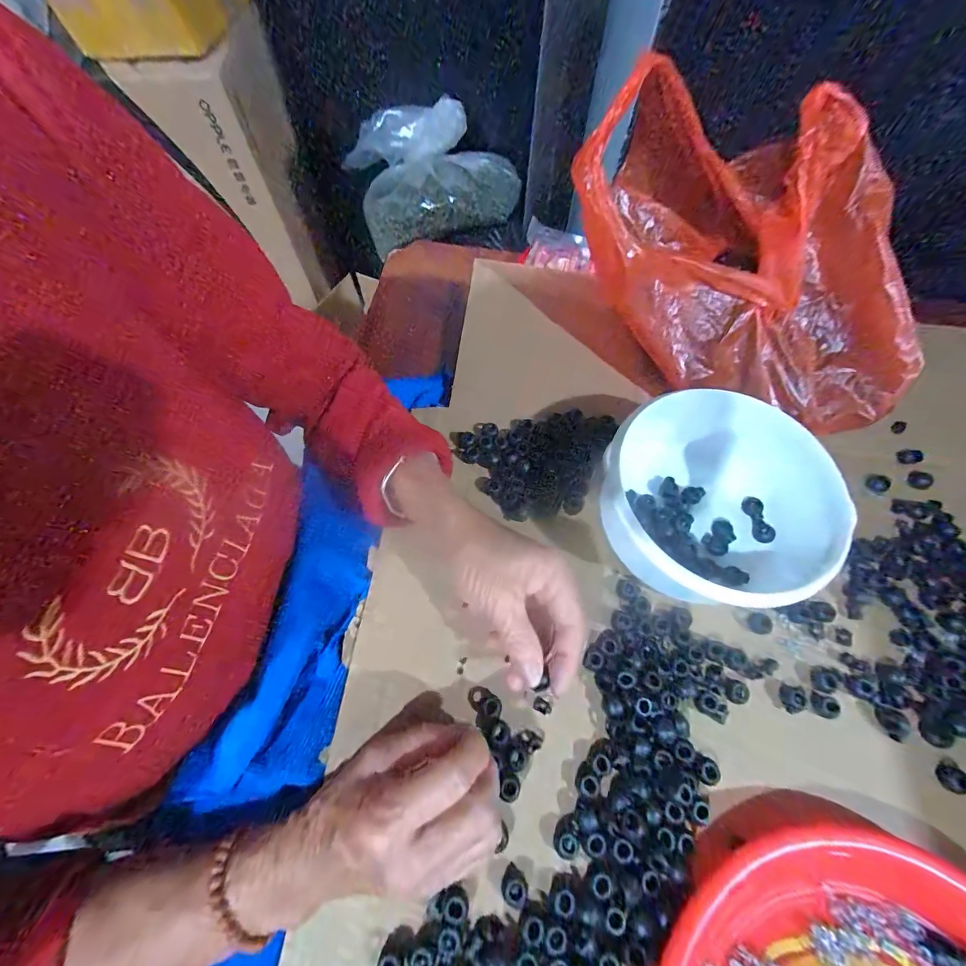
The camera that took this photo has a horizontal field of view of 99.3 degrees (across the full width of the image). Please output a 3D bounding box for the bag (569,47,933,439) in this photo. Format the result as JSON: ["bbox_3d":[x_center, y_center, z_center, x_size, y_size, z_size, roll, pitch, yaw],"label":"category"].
[{"bbox_3d":[0.237,-0.187,0.355,0.304,0.165,0.163,41,70,17],"label":"bag"}]

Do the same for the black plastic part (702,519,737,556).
[{"bbox_3d":[0.196,0.046,0.341,0.019,0.012,0.030,39,70,16],"label":"black plastic part"}]

